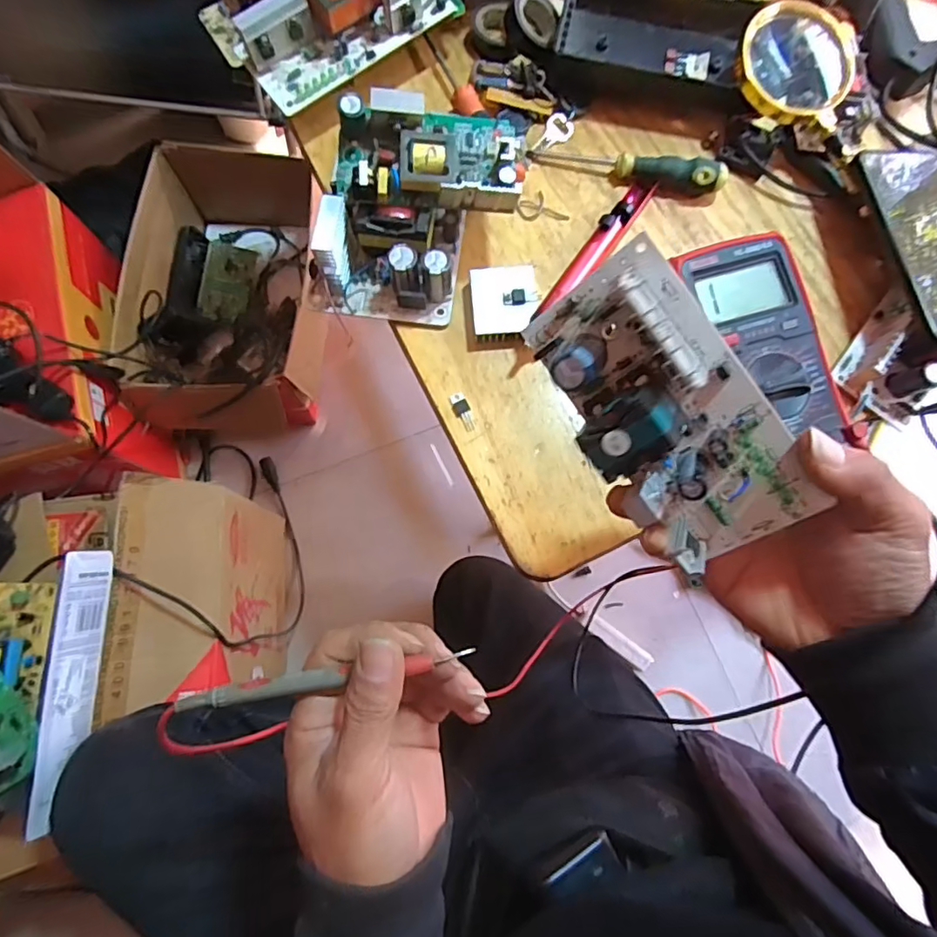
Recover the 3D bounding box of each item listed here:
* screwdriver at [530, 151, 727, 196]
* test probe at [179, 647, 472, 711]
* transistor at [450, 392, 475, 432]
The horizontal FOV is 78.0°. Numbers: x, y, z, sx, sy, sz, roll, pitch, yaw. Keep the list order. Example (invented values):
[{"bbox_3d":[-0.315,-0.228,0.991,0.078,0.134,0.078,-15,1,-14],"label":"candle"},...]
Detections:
[{"bbox_3d":[0.126,-0.244,0.460,0.152,0.028,0.021,12,76,2],"label":"screwdriver"},{"bbox_3d":[-0.069,0.102,0.281,0.142,0.013,0.011,-9,76,-3],"label":"test probe"},{"bbox_3d":[-0.004,-0.042,0.423,0.012,0.004,0.030,-18,77,-5],"label":"transistor"}]

